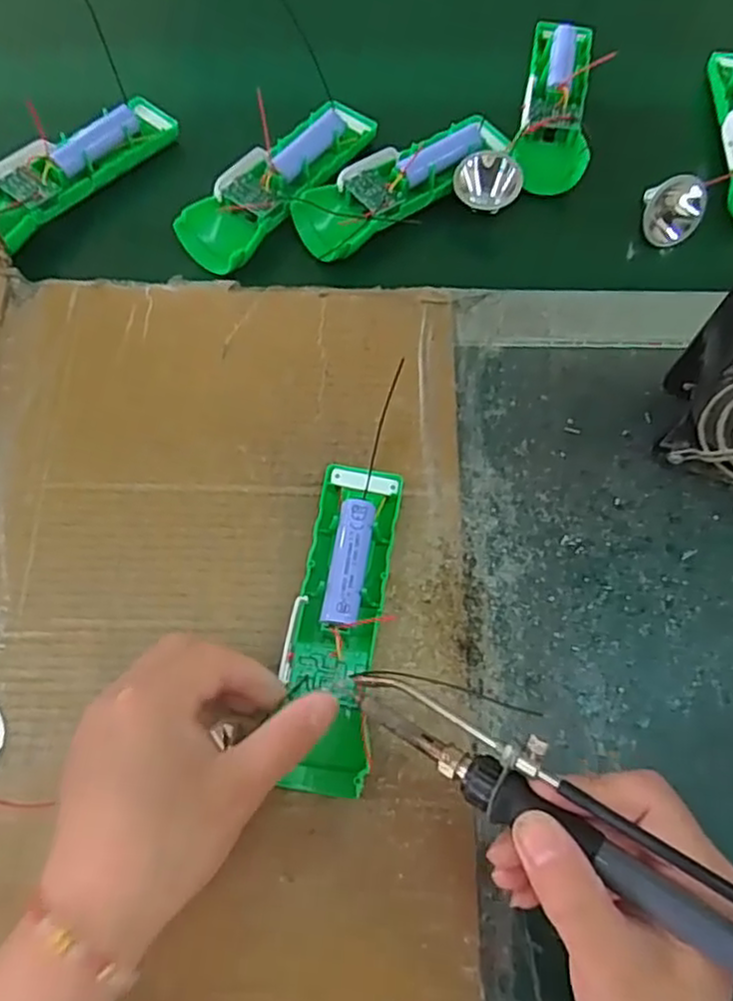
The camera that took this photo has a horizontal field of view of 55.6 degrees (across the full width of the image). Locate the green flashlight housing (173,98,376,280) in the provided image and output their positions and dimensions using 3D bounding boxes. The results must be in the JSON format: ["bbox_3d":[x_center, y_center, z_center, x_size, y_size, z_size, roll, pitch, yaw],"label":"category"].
[{"bbox_3d":[-0.060,-0.212,0.460,0.052,0.028,0.147,43,74,14],"label":"green flashlight housing"}]

